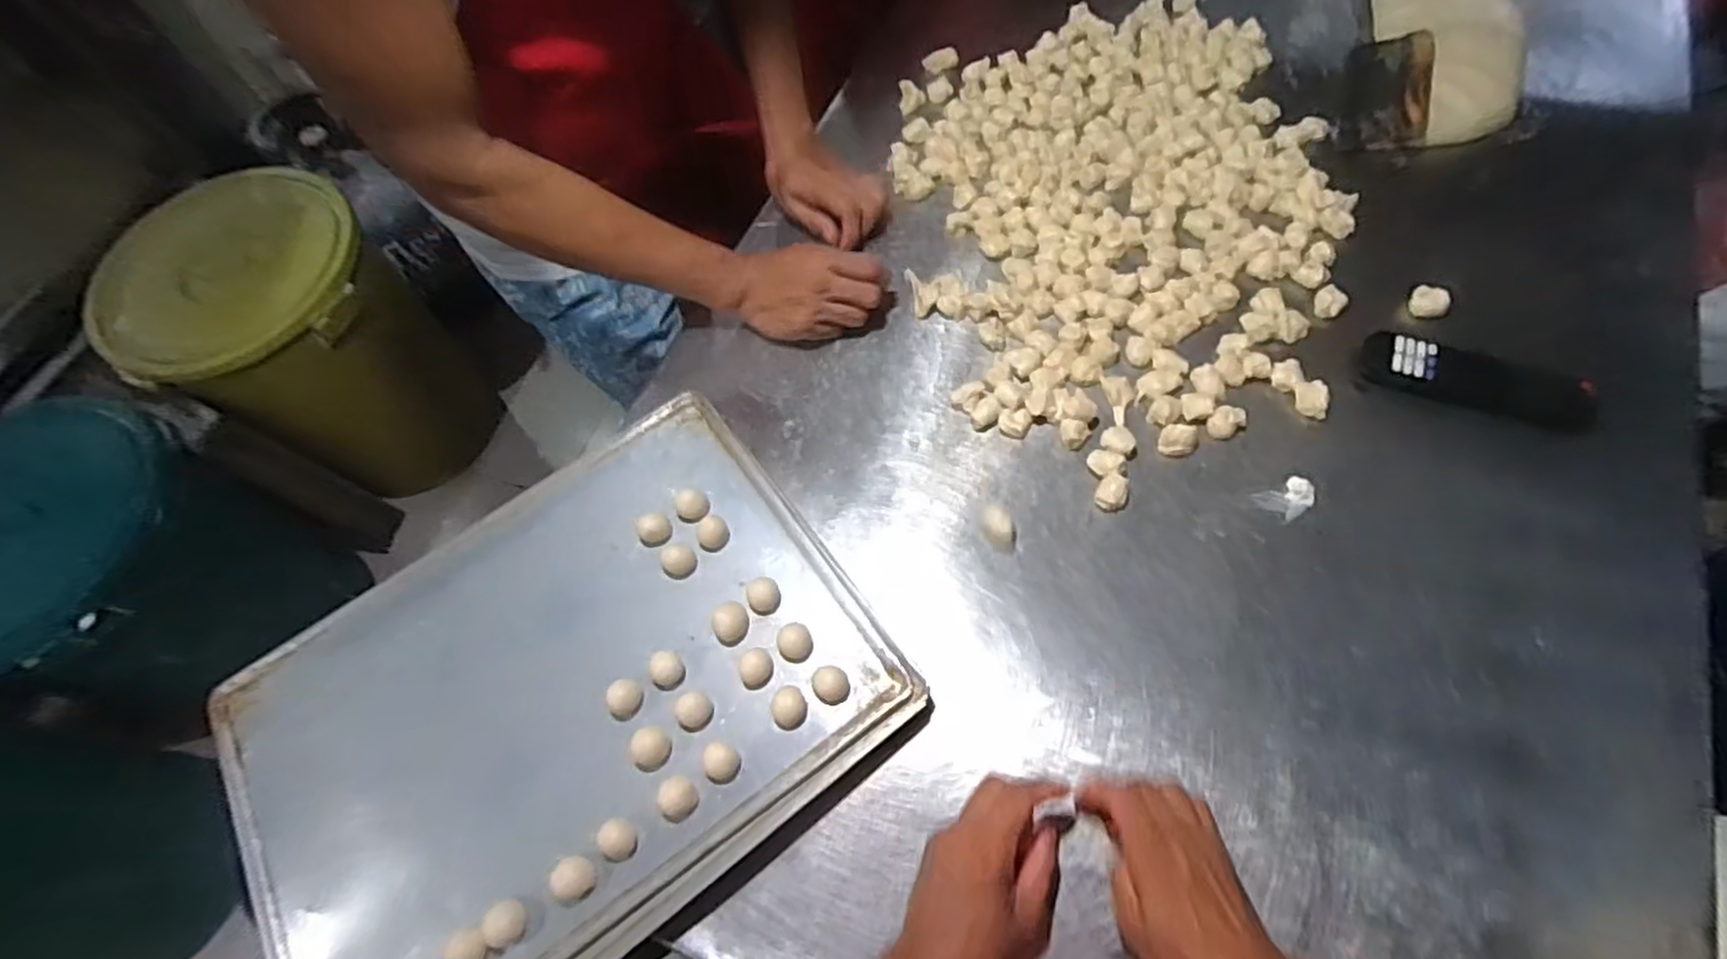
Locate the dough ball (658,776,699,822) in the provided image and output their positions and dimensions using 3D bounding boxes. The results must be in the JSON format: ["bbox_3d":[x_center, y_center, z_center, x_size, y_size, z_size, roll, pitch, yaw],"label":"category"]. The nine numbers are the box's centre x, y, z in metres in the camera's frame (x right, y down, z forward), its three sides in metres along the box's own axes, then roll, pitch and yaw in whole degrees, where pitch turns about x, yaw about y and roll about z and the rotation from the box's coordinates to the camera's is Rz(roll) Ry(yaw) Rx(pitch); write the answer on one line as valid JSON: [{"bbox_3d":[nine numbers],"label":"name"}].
[{"bbox_3d":[-0.128,0.222,0.510,0.025,0.018,0.028,3,63,7],"label":"dough ball"}]

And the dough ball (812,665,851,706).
[{"bbox_3d":[-0.023,0.151,0.535,0.025,0.022,0.026,-2,62,4],"label":"dough ball"}]

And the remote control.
[{"bbox_3d":[0.519,-0.080,0.622,0.169,0.024,0.054,20,66,15],"label":"remote control"}]

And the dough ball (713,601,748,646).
[{"bbox_3d":[-0.101,0.110,0.561,0.024,0.019,0.030,-3,62,4],"label":"dough ball"}]

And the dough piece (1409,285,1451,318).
[{"bbox_3d":[0.515,-0.163,0.665,0.026,0.017,0.030,11,64,11],"label":"dough piece"}]

